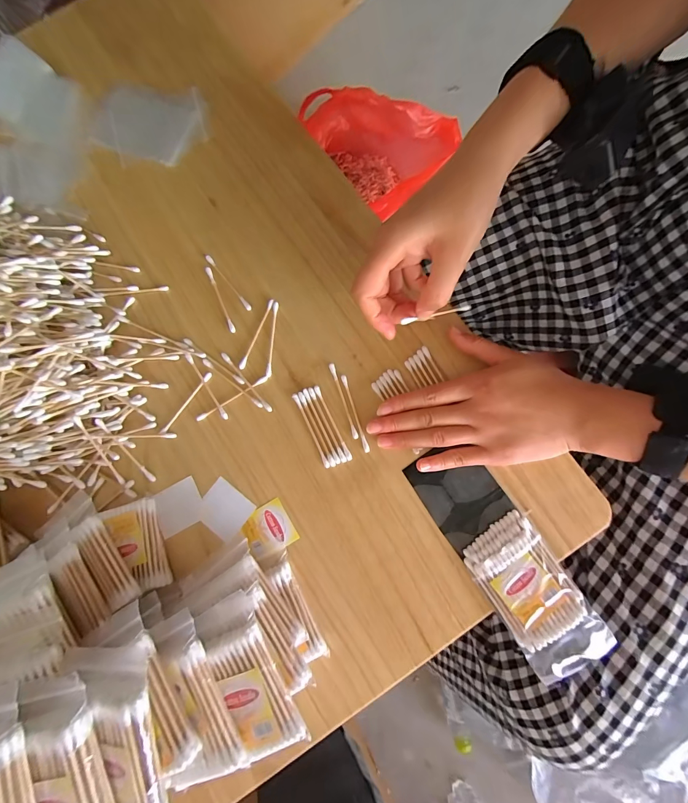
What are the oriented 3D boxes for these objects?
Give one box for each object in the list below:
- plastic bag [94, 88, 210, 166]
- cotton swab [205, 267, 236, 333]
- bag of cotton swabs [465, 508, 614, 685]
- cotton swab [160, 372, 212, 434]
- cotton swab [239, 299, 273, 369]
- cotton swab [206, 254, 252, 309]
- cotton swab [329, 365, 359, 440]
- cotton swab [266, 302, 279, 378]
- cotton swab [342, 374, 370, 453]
[{"bbox_3d":[-0.207,-0.303,0.378,0.124,0.012,0.088,15,80,4],"label":"plastic bag"},{"bbox_3d":[-0.118,-0.098,0.334,0.005,0.004,0.072,-24,79,-3],"label":"cotton swab"},{"bbox_3d":[0.147,0.151,0.274,0.061,0.015,0.113,-32,80,-5],"label":"bag of cotton swabs"},{"bbox_3d":[-0.143,0.001,0.318,0.006,0.005,0.068,37,82,8],"label":"cotton swab"},{"bbox_3d":[-0.081,-0.063,0.325,0.006,0.004,0.071,22,80,6],"label":"cotton swab"},{"bbox_3d":[-0.112,-0.115,0.337,0.006,0.004,0.072,-38,80,-6],"label":"cotton swab"},{"bbox_3d":[-0.001,-0.001,0.310,0.005,0.004,0.070,-18,79,-2],"label":"cotton swab"},{"bbox_3d":[-0.066,-0.058,0.324,0.005,0.004,0.072,3,79,2],"label":"cotton swab"},{"bbox_3d":[0.010,0.010,0.308,0.005,0.004,0.071,-17,79,-2],"label":"cotton swab"}]

